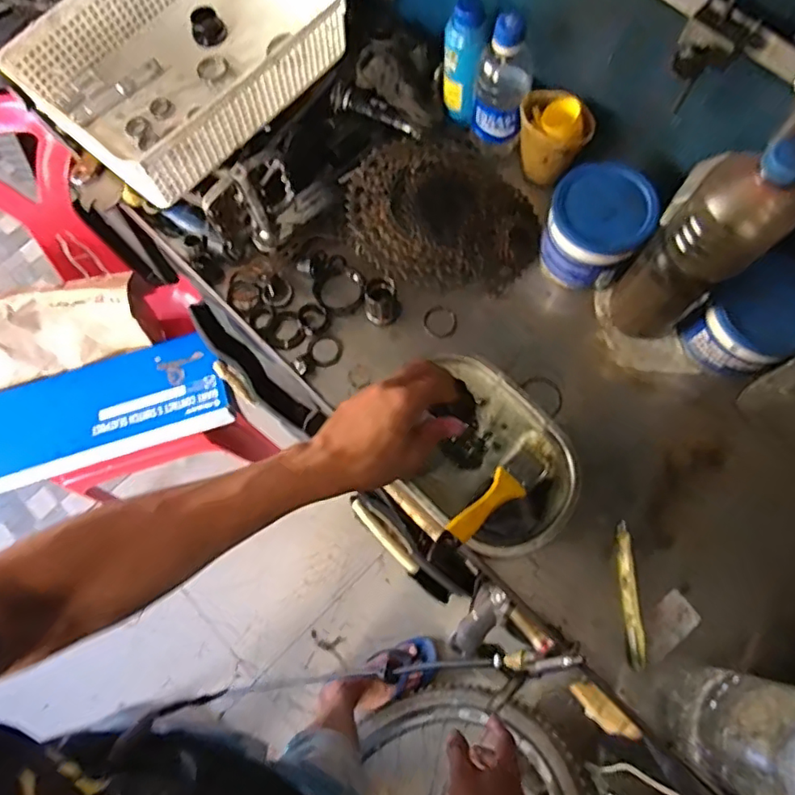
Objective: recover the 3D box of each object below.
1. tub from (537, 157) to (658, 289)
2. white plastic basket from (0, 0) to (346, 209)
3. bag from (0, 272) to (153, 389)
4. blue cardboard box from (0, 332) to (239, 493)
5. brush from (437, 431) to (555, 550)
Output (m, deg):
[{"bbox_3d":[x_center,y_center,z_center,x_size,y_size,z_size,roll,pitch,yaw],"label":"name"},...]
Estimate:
[{"bbox_3d":[0.209,-0.179,0.615,0.103,0.098,0.094,30,75,11],"label":"tub"},{"bbox_3d":[-0.242,-0.410,0.679,0.246,0.089,0.336,40,77,14],"label":"white plastic basket"},{"bbox_3d":[-0.605,-0.119,1.002,0.323,0.136,0.120,-11,72,-2],"label":"bag"},{"bbox_3d":[-0.559,0.034,1.020,0.503,0.042,0.181,-18,72,-4],"label":"blue cardboard box"},{"bbox_3d":[0.102,0.096,0.561,0.041,0.025,0.147,39,77,13],"label":"brush"}]

